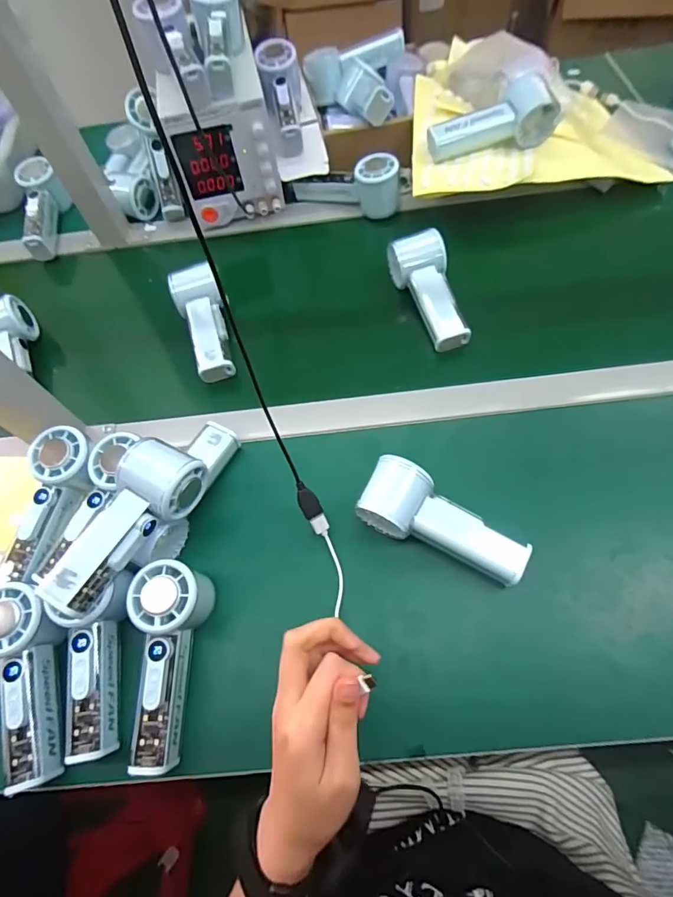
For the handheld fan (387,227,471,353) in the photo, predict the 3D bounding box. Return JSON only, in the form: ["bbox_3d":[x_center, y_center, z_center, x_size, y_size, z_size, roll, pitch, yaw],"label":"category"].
[{"bbox_3d":[0.110,-0.180,0.547,0.058,0.057,0.146,-16,63,-2],"label":"handheld fan"}]

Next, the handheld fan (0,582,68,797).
[{"bbox_3d":[-0.251,0.187,0.372,0.054,0.049,0.151,-16,66,-3],"label":"handheld fan"}]

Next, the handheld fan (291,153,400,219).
[{"bbox_3d":[0.013,-0.353,0.621,0.146,0.059,0.053,0,66,4],"label":"handheld fan"}]

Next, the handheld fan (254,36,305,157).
[{"bbox_3d":[-0.072,-0.471,0.626,0.053,0.064,0.157,-9,87,-1],"label":"handheld fan"}]

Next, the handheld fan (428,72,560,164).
[{"bbox_3d":[0.188,-0.415,0.578,0.154,0.047,0.080,-9,63,1],"label":"handheld fan"}]

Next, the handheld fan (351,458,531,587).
[{"bbox_3d":[0.096,0.065,0.410,0.152,0.047,0.064,23,69,13],"label":"handheld fan"}]

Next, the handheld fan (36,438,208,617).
[{"bbox_3d":[-0.179,0.060,0.385,0.060,0.047,0.150,31,70,19],"label":"handheld fan"}]

